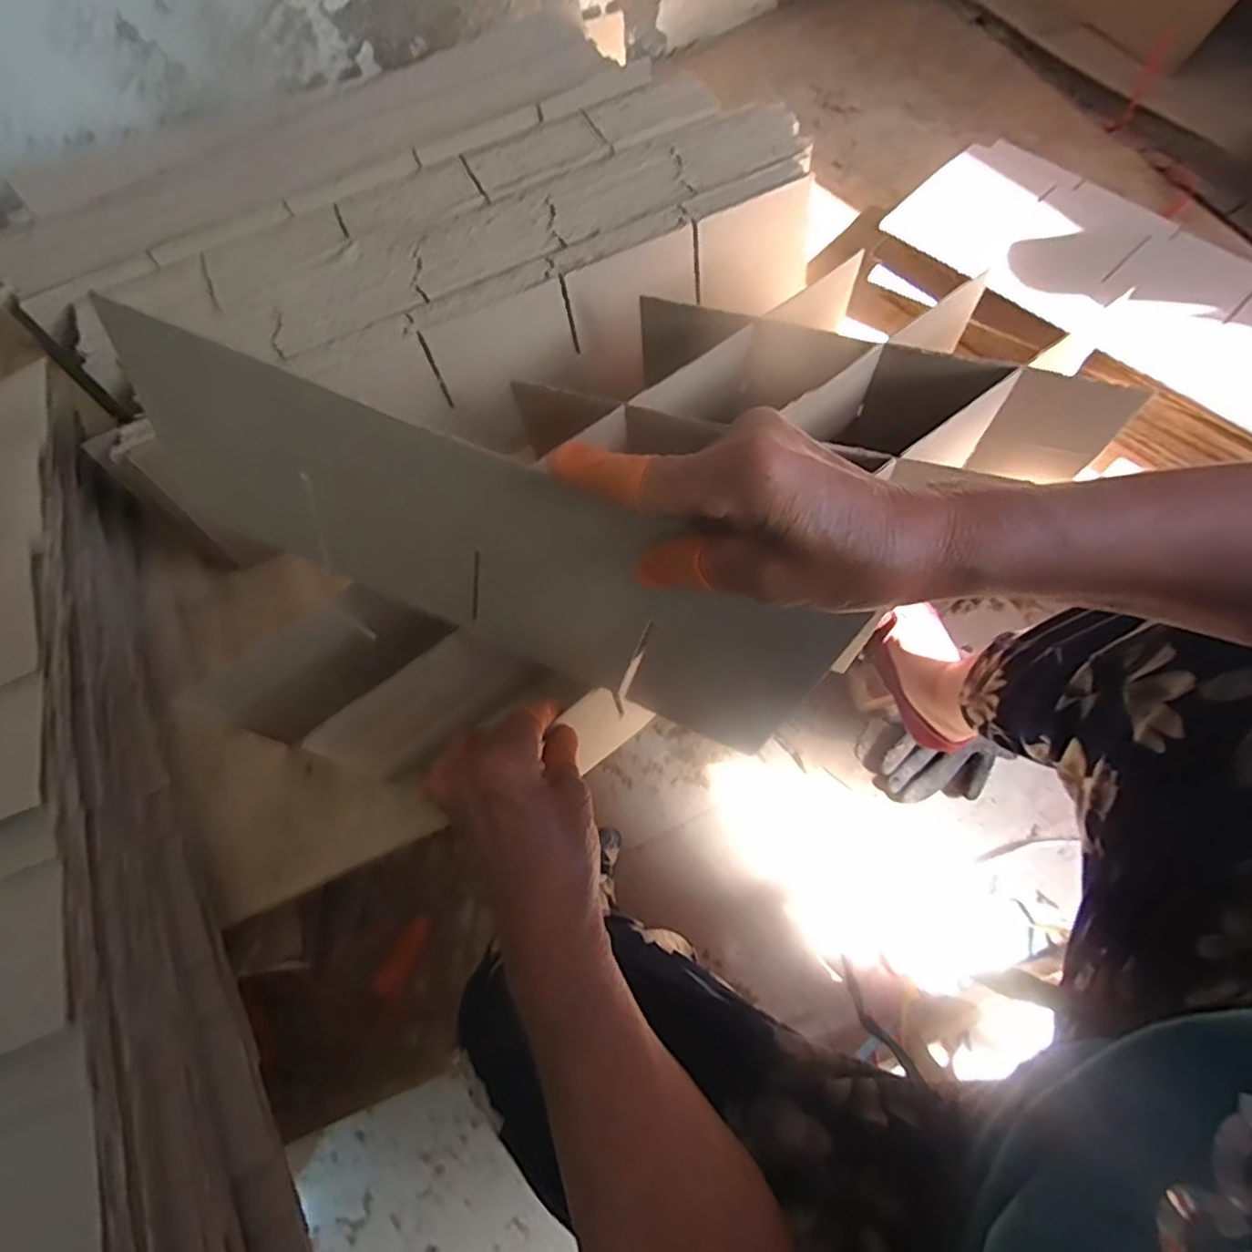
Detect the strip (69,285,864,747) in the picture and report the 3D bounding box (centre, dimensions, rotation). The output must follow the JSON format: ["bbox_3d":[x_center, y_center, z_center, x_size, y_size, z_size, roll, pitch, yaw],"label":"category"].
[{"bbox_3d":[-0.070,-0.032,0.319,0.338,0.140,0.009,23,54,0],"label":"strip"}]

